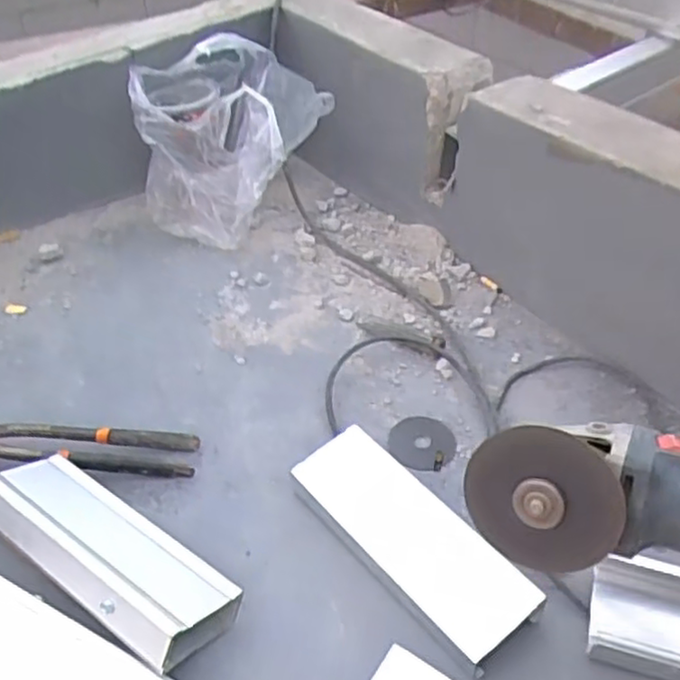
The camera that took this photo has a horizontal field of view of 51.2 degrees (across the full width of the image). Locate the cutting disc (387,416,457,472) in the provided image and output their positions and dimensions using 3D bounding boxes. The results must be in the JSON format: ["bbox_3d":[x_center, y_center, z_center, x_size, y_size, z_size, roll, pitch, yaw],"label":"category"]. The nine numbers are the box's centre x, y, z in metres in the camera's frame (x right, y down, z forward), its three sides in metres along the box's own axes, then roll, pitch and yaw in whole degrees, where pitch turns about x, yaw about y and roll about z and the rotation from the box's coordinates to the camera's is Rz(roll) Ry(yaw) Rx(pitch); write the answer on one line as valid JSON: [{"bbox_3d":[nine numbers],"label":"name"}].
[{"bbox_3d":[0.079,0.096,0.678,0.063,0.008,0.064,1,41,-1],"label":"cutting disc"}]

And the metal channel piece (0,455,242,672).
[{"bbox_3d":[-0.183,0.162,0.550,0.218,0.033,0.081,27,28,25],"label":"metal channel piece"}]

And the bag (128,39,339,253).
[{"bbox_3d":[-0.153,-0.261,0.918,0.212,0.226,0.168,28,48,27],"label":"bag"}]

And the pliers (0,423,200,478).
[{"bbox_3d":[-0.242,0.098,0.645,0.217,0.013,0.048,4,47,-10],"label":"pliers"}]

